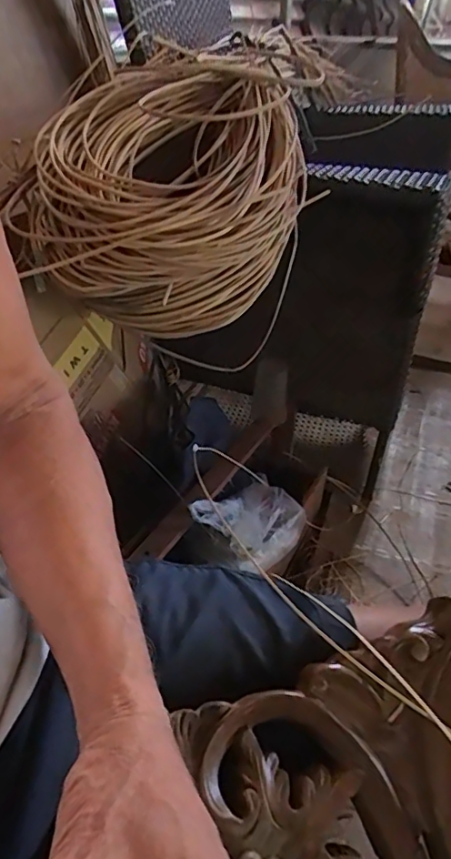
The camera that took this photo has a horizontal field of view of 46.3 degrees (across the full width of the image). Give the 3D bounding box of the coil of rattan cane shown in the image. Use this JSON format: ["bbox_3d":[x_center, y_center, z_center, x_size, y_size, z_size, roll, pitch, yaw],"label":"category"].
[{"bbox_3d":[-0.049,-0.275,0.636,0.266,0.220,0.357,9,39,8],"label":"coil of rattan cane"}]

